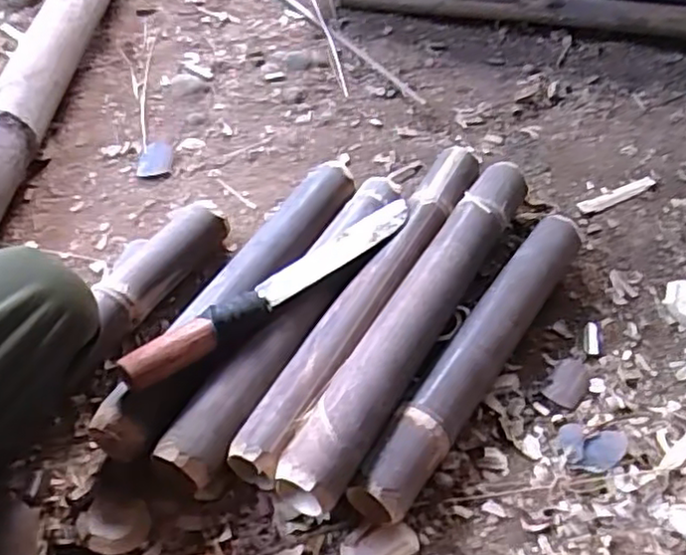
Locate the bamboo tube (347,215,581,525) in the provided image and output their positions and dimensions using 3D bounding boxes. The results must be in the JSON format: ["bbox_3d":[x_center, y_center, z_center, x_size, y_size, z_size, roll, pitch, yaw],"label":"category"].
[{"bbox_3d":[0.131,0.069,0.637,0.047,0.048,0.379,30,53,21],"label":"bamboo tube"}]

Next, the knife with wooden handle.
[{"bbox_3d":[-0.056,0.001,0.638,0.338,0.036,0.037,-37,60,-28],"label":"knife with wooden handle"}]

